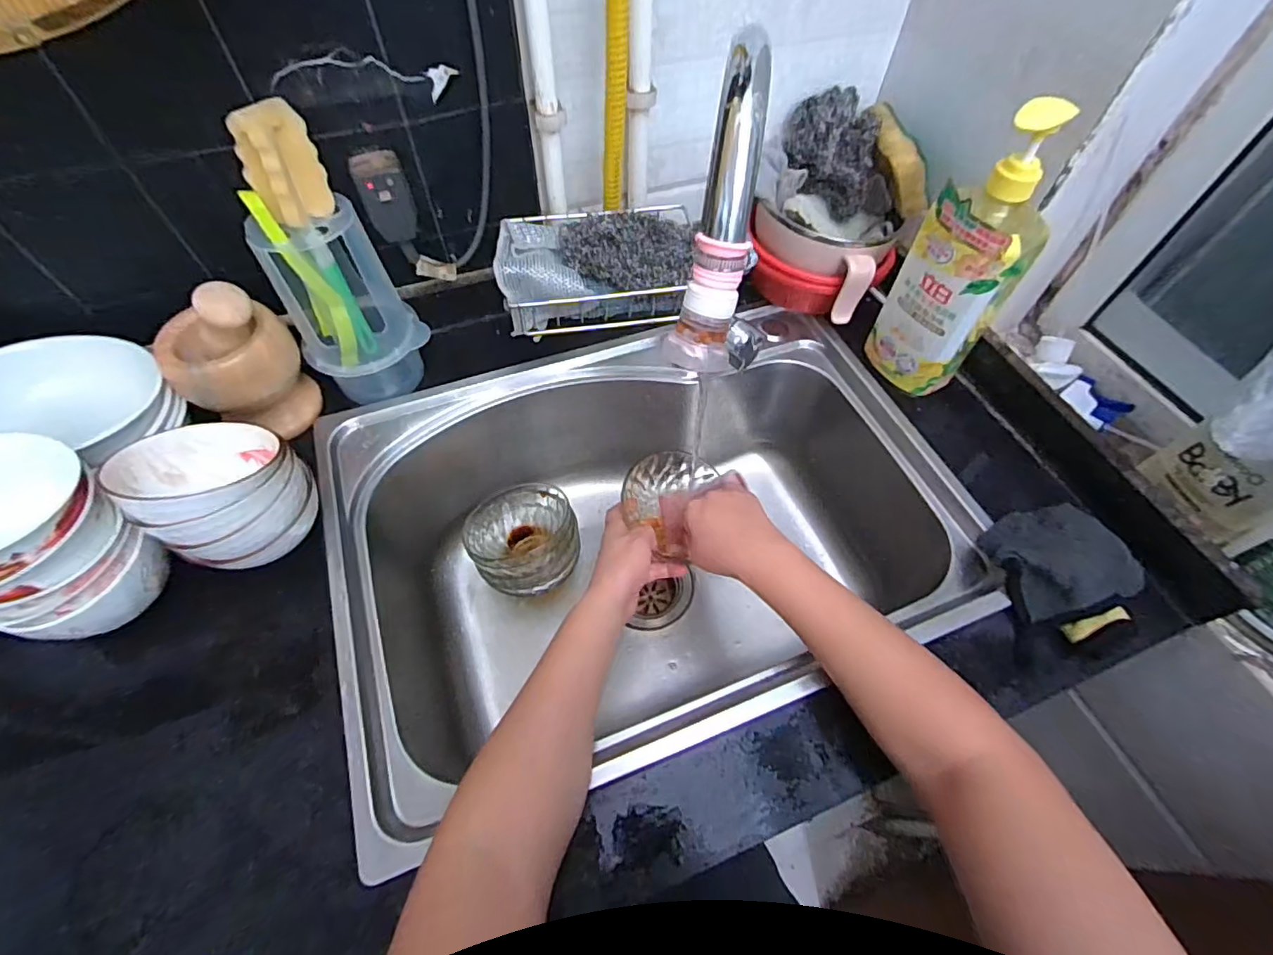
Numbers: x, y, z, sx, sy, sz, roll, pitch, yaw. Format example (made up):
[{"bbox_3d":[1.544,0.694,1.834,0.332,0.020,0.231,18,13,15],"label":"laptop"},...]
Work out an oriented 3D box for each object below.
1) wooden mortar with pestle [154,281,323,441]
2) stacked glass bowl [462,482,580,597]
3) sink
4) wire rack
[{"bbox_3d":[-0.373,-0.109,0.512,0.105,0.152,0.093,-39,67,-22],"label":"wooden mortar with pestle"},{"bbox_3d":[-0.129,0.064,0.625,0.114,0.082,0.114,0,58,-1],"label":"stacked glass bowl"},{"bbox_3d":[0.008,0.063,0.622,0.572,0.219,0.430,-18,60,-12],"label":"sink"},{"bbox_3d":[-0.038,-0.182,0.486,0.159,0.058,0.090,-10,59,-7],"label":"wire rack"}]

